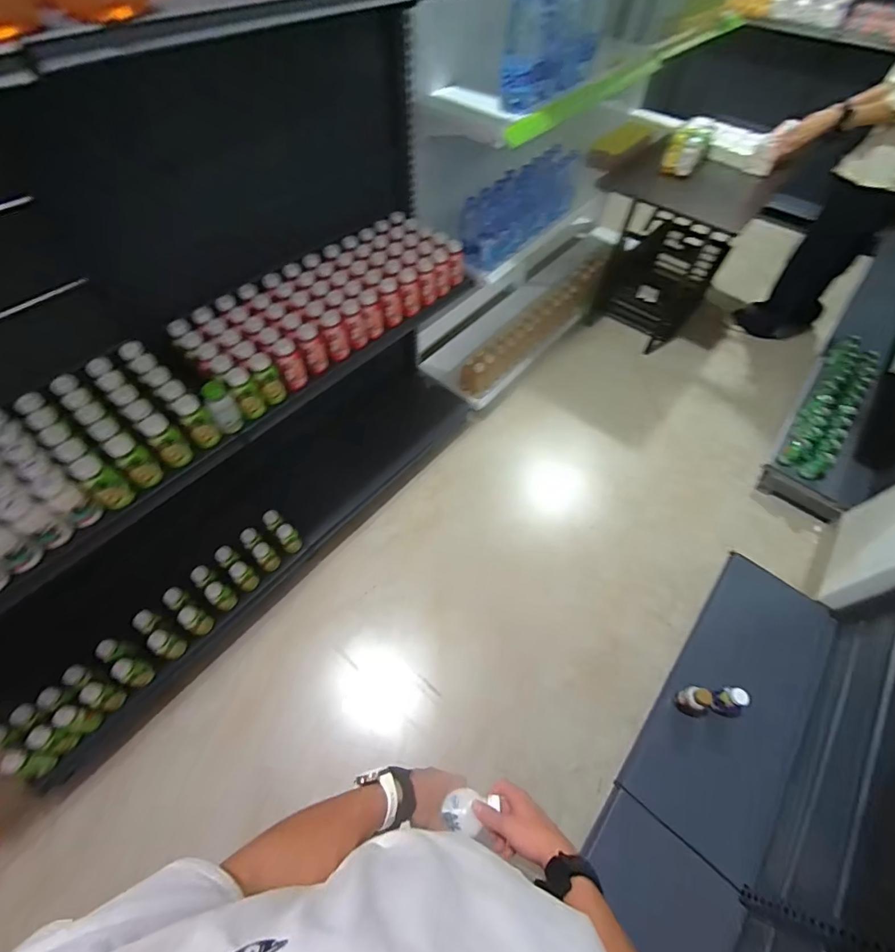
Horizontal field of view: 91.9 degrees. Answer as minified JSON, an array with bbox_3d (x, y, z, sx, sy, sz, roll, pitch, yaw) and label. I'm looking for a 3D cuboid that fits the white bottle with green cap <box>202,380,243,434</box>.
[{"bbox_3d":[-0.527,-0.153,1.005,0.051,0.122,0.061,25,50,23],"label":"white bottle with green cap"}]

